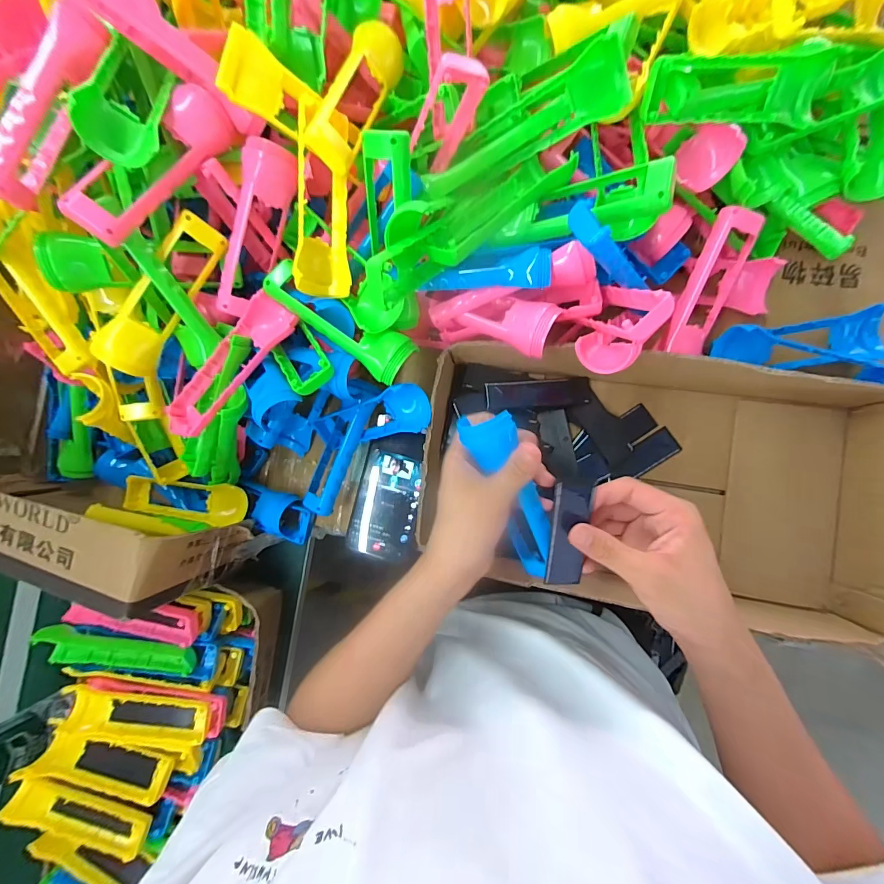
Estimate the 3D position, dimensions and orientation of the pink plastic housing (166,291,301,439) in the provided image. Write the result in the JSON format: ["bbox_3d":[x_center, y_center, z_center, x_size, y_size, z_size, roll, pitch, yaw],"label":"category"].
[{"bbox_3d":[-0.207,-0.072,0.392,0.048,0.025,0.158,42,93,9],"label":"pink plastic housing"}]

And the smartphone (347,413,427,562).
[{"bbox_3d":[-0.058,0.056,0.455,0.075,0.014,0.153,14,92,7],"label":"smartphone"}]

